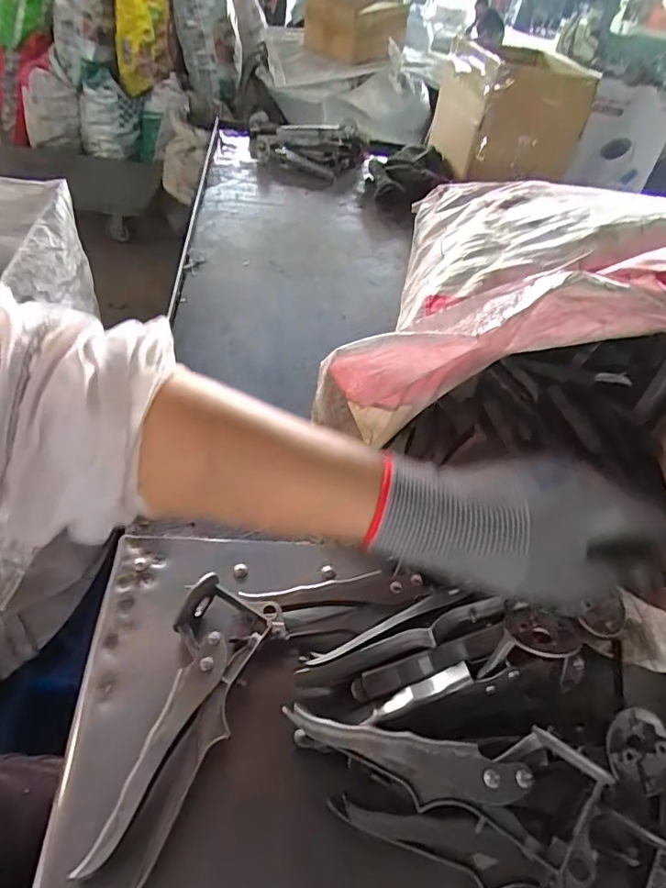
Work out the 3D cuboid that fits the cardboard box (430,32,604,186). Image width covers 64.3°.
[{"bbox_3d":[0.359,-0.677,1.095,0.217,0.201,0.289,0,45,-12],"label":"cardboard box"}]

